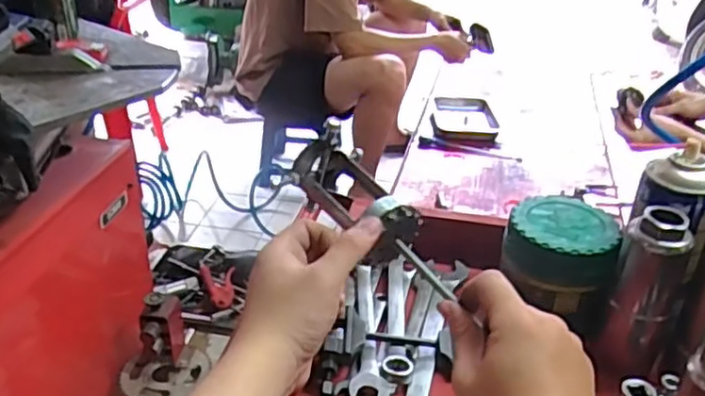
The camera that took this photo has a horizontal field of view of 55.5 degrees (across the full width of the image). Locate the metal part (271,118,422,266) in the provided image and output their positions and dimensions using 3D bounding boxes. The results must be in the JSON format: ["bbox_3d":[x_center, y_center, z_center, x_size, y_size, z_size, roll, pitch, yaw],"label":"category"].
[{"bbox_3d":[0.004,-0.008,0.548,0.065,0.067,0.119,-22,50,-35],"label":"metal part"}]

